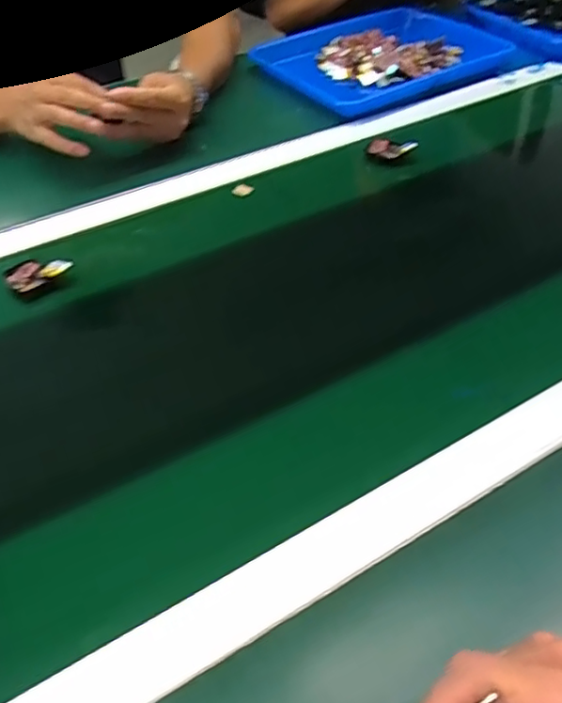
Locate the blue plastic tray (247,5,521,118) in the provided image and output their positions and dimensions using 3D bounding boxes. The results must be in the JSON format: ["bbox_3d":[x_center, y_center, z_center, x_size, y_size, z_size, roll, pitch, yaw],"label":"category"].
[{"bbox_3d":[0.168,-0.456,0.891,0.377,0.029,0.255,-32,54,-26],"label":"blue plastic tray"}]

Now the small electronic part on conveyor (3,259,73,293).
[{"bbox_3d":[-0.232,-0.075,0.567,0.059,0.019,0.034,-23,50,-19],"label":"small electronic part on conveyor"}]

